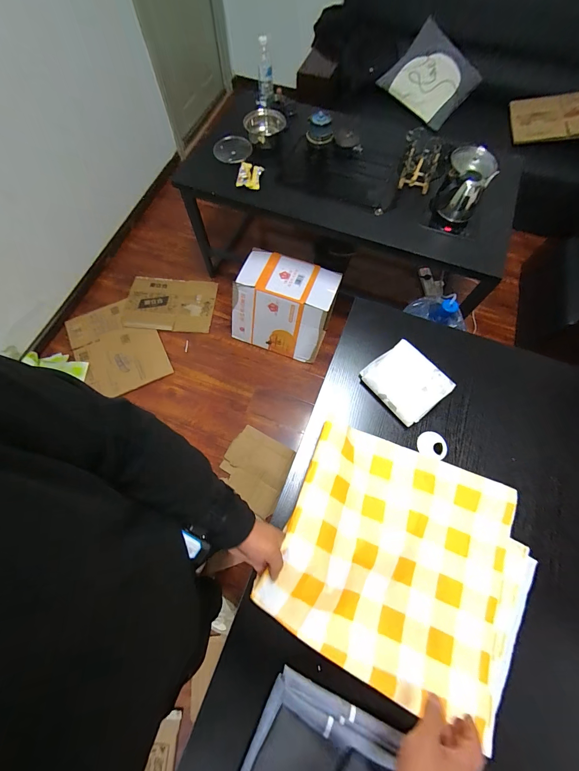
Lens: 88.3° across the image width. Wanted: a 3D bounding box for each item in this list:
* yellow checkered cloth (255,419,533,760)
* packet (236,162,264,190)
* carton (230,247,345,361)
[{"bbox_3d":[0.196,0.278,0.481,0.404,0.085,0.353,23,70,9],"label":"yellow checkered cloth"},{"bbox_3d":[-0.149,-0.783,1.108,0.090,0.028,0.093,6,69,2],"label":"packet"},{"bbox_3d":[-0.032,-0.363,1.354,0.435,0.307,0.330,20,70,7],"label":"carton"}]

